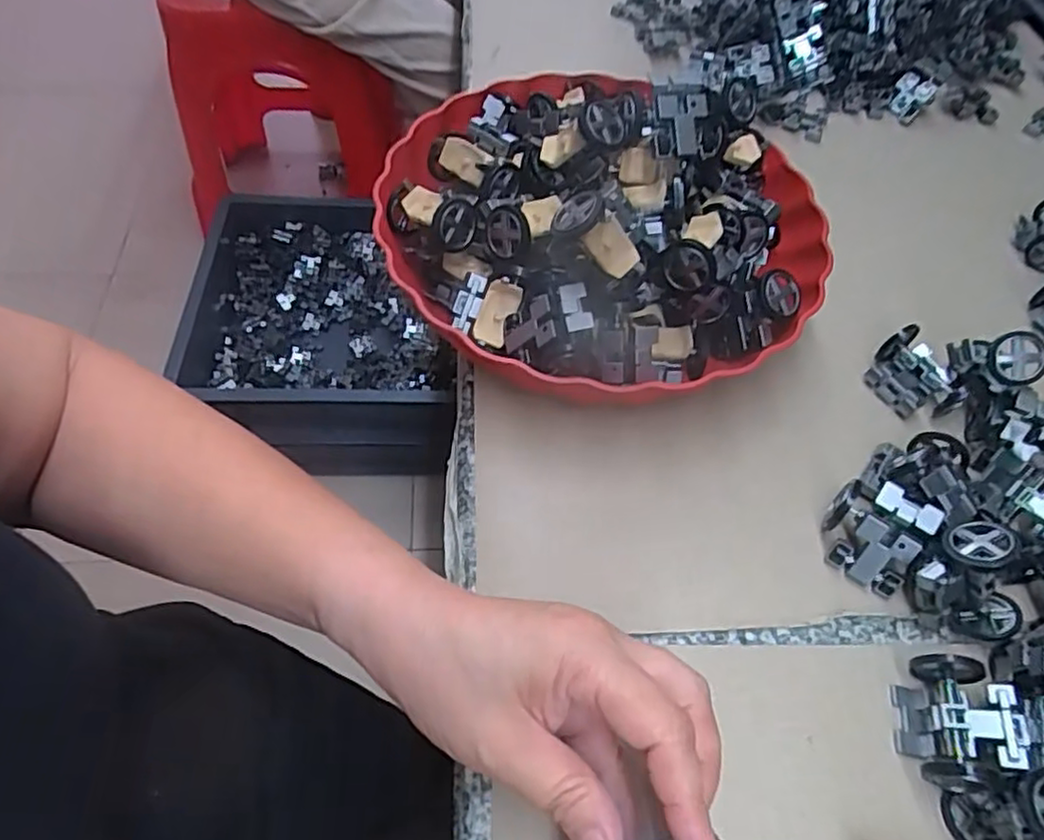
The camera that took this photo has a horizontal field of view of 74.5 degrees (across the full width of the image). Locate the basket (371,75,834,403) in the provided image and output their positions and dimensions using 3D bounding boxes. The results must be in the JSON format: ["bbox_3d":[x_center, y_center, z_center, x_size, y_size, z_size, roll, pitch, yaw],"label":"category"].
[{"bbox_3d":[0.043,-0.114,0.379,0.244,0.095,0.231,24,59,10],"label":"basket"}]

